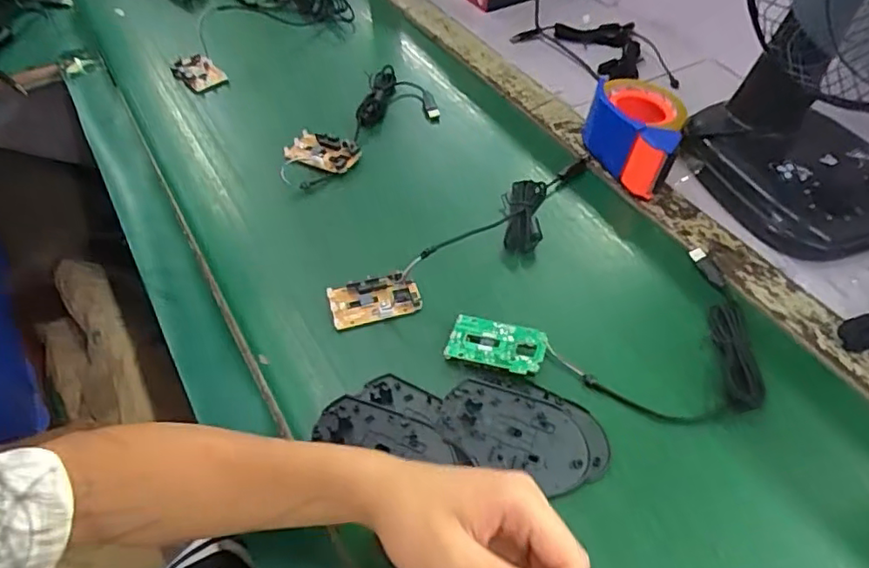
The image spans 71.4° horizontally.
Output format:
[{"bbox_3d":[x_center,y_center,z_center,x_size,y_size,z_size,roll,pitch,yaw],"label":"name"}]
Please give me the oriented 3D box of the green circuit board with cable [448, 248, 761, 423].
[{"bbox_3d":[0.153,0.053,0.486,0.261,0.025,0.151,-17,58,-10],"label":"green circuit board with cable"}]

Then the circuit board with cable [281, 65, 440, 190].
[{"bbox_3d":[-0.079,-0.180,0.689,0.105,0.032,0.214,28,61,18],"label":"circuit board with cable"}]

